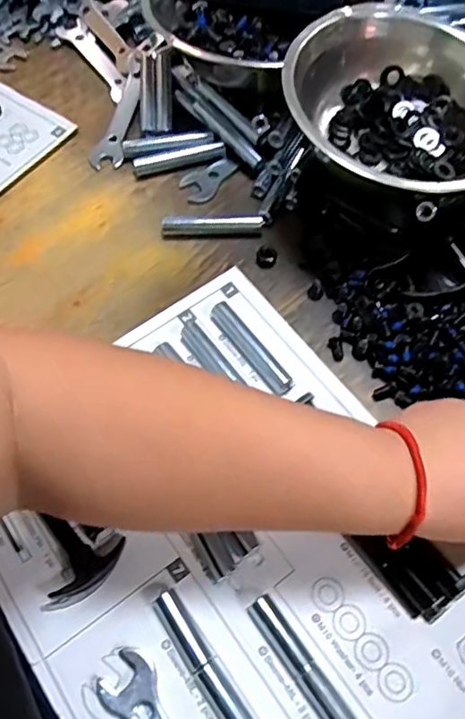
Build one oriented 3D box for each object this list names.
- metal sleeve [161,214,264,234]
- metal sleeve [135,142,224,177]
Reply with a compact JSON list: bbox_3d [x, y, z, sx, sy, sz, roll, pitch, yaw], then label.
[{"bbox_3d":[-0.017,-0.119,0.521,0.088,0.017,0.014,-4,62,0],"label":"metal sleeve"},{"bbox_3d":[-0.050,-0.189,0.559,0.087,0.010,0.018,-13,62,-5],"label":"metal sleeve"}]

